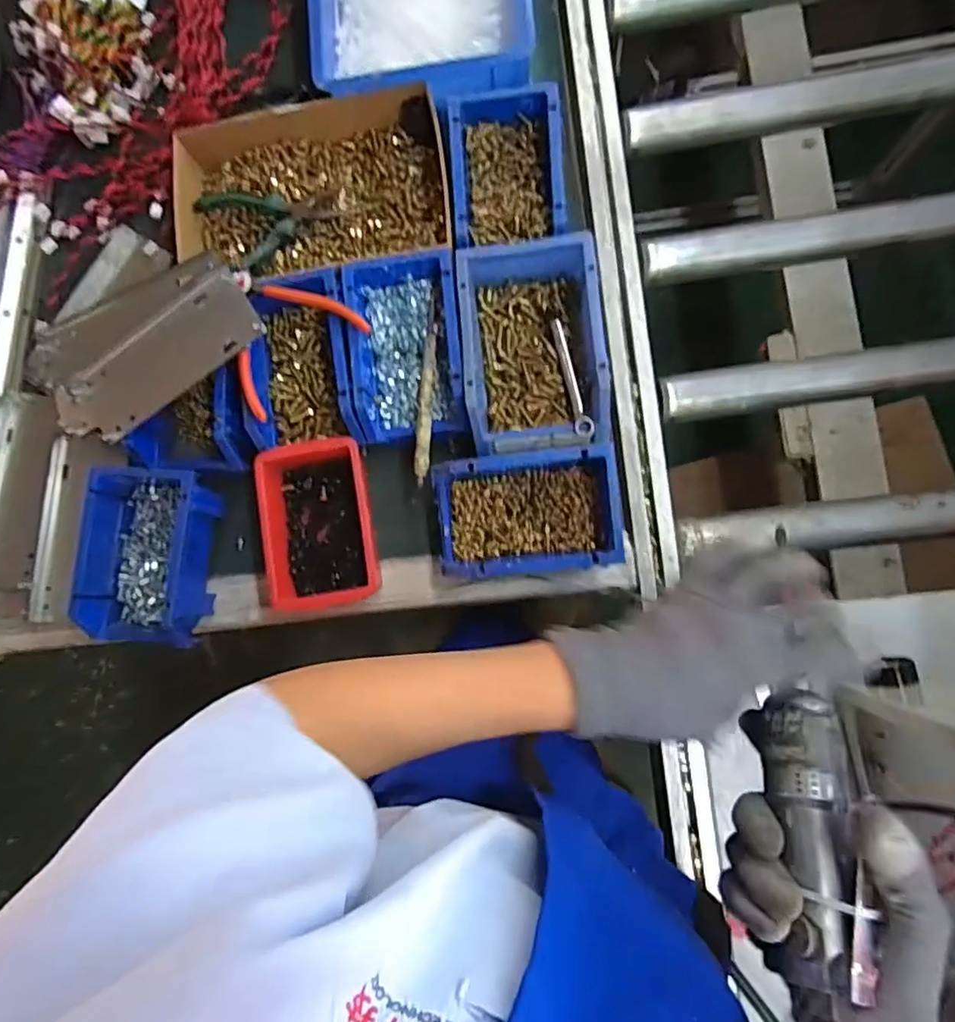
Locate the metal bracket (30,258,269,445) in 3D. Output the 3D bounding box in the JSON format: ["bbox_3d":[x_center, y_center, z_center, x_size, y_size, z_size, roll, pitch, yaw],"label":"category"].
[{"bbox_3d":[-0.294,-0.145,0.526,0.203,0.020,0.103,-31,97,11],"label":"metal bracket"}]

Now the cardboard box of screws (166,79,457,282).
[{"bbox_3d":[-0.159,-0.315,0.600,0.266,0.050,0.160,-4,84,6],"label":"cardboard box of screws"}]

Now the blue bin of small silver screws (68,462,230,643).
[{"bbox_3d":[-0.305,0.043,0.563,0.106,0.062,0.162,7,85,7],"label":"blue bin of small silver screws"}]

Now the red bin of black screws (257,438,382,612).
[{"bbox_3d":[-0.146,0.014,0.570,0.103,0.047,0.151,-6,84,6],"label":"red bin of black screws"}]

